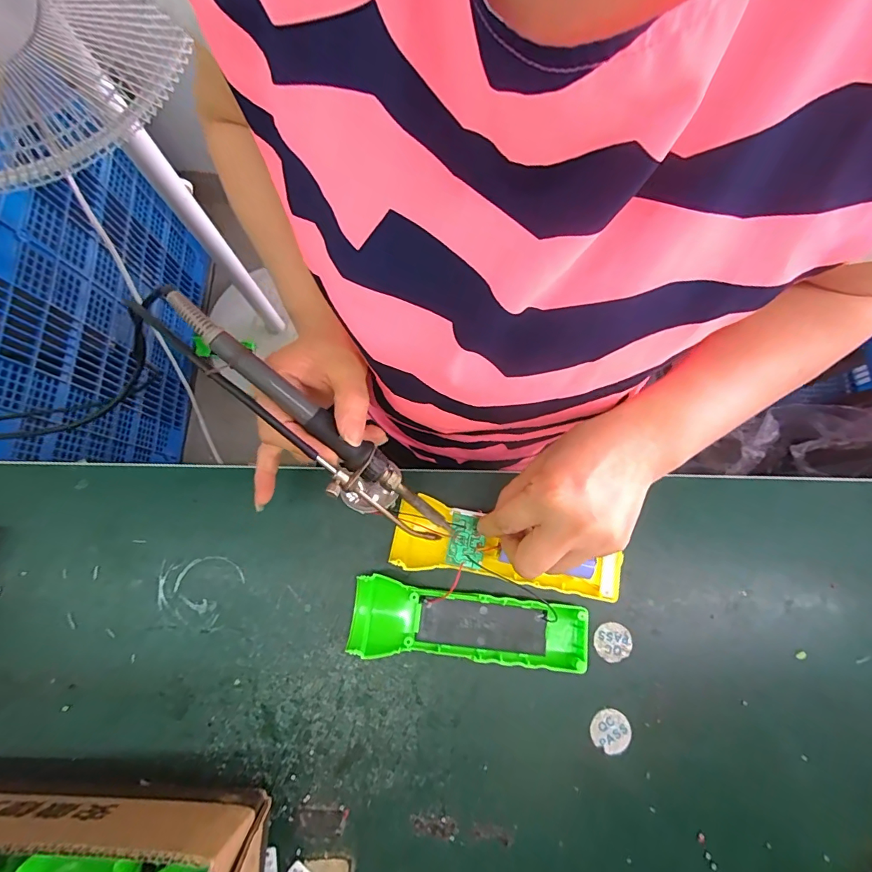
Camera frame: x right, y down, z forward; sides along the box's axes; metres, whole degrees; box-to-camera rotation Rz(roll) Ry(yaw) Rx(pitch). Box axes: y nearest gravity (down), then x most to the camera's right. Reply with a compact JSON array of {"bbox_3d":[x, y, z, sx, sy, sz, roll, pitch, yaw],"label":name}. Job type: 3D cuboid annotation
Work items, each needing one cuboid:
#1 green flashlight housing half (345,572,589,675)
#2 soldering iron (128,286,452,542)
[{"bbox_3d":[0.022,0.133,0.306,0.160,0.027,0.049,9,76,3],"label":"green flashlight housing half"},{"bbox_3d":[-0.072,-0.001,0.249,0.202,0.018,0.033,42,78,-17],"label":"soldering iron"}]

